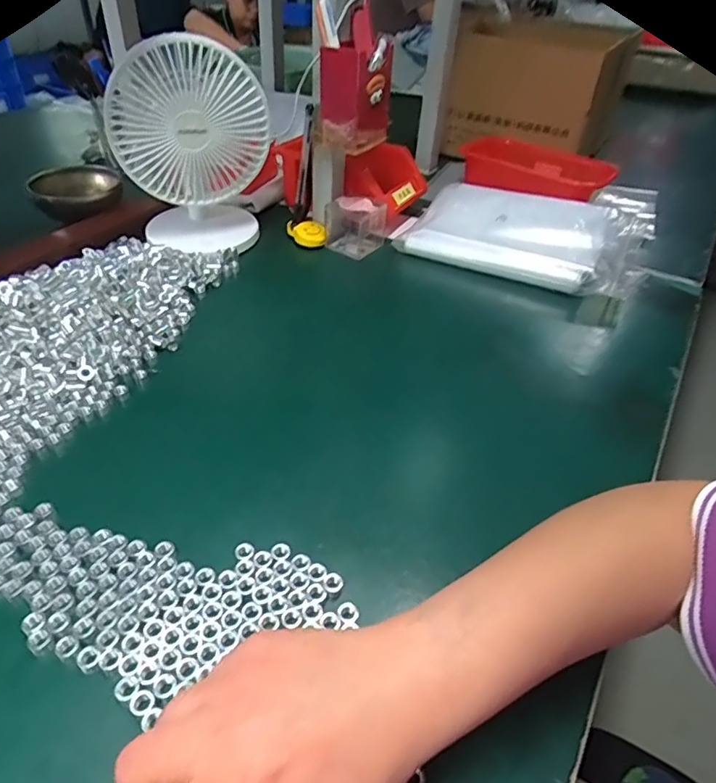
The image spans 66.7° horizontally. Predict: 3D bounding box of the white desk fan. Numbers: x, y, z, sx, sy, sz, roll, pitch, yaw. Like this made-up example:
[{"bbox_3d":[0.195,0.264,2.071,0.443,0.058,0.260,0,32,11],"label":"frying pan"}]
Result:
[{"bbox_3d":[-0.188,-0.279,0.618,0.168,0.200,0.113,-12,43,-18],"label":"white desk fan"}]

